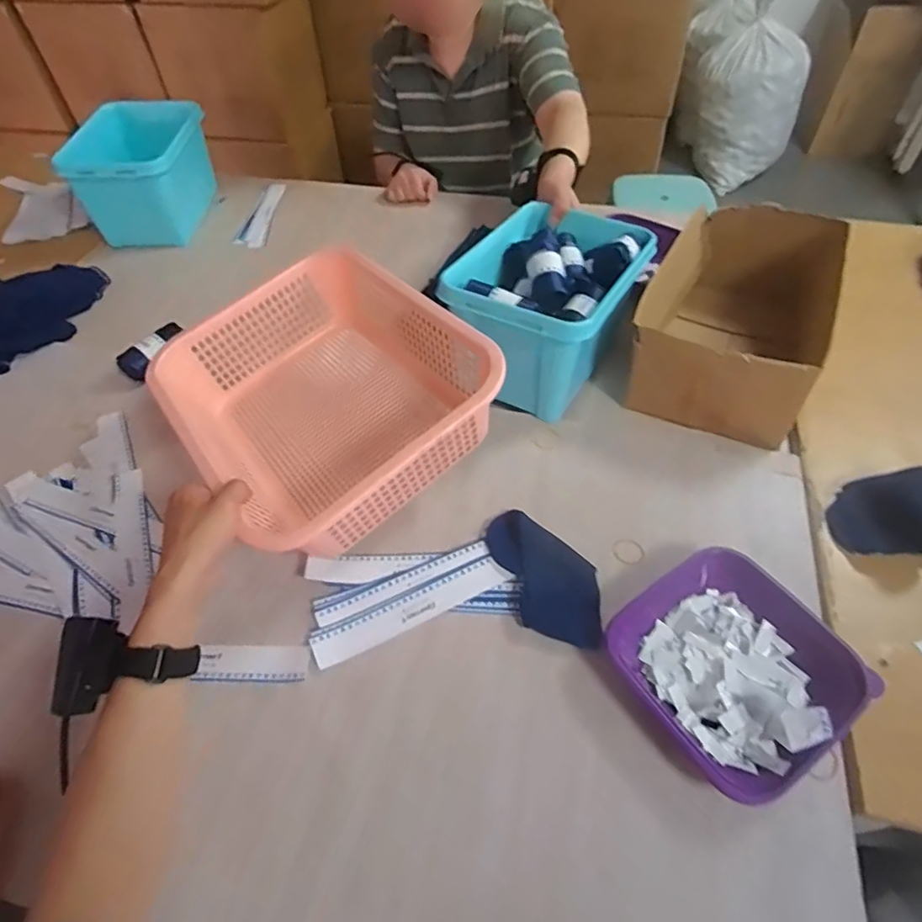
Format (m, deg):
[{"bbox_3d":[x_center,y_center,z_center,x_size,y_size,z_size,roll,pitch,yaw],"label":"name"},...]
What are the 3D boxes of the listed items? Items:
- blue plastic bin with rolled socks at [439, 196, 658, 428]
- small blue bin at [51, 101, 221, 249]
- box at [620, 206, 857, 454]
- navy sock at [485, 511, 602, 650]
[{"bbox_3d":[0.118,-0.199,0.752,0.189,0.171,0.259,23,55,21],"label":"blue plastic bin with rolled socks"},{"bbox_3d":[-0.589,-0.539,1.050,0.200,0.178,0.225,-5,50,-2],"label":"small blue bin"},{"bbox_3d":[0.369,-0.201,0.766,0.203,0.141,0.340,20,54,19],"label":"box"},{"bbox_3d":[0.091,0.118,0.586,0.083,0.023,0.162,-18,51,-13],"label":"navy sock"}]

